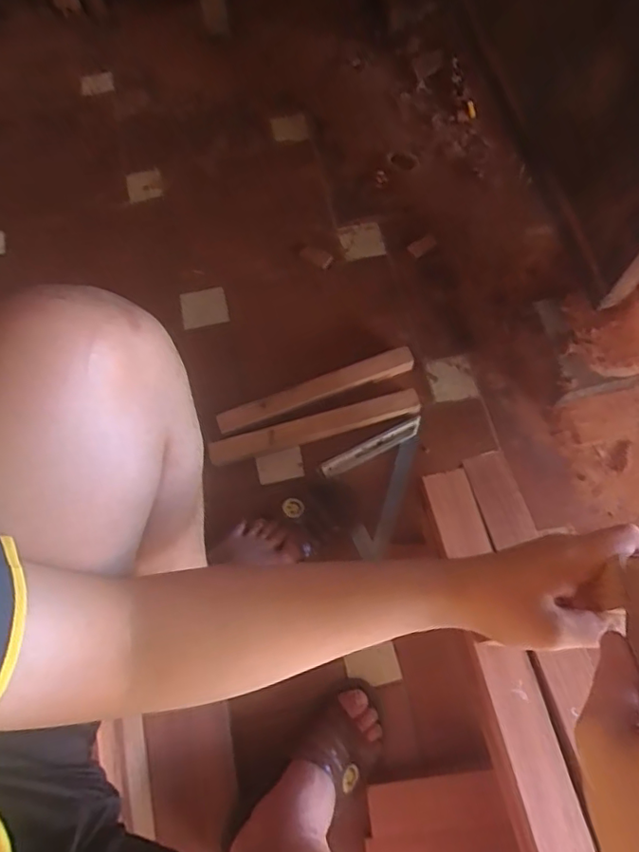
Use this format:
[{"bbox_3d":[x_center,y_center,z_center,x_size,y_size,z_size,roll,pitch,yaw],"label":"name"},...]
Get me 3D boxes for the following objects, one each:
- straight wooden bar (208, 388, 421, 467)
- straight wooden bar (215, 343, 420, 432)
[{"bbox_3d":[-0.006,0.004,0.822,0.326,0.030,0.039,-17,70,-3],"label":"straight wooden bar"},{"bbox_3d":[-0.004,-0.058,0.840,0.319,0.027,0.036,-20,70,-4],"label":"straight wooden bar"}]

